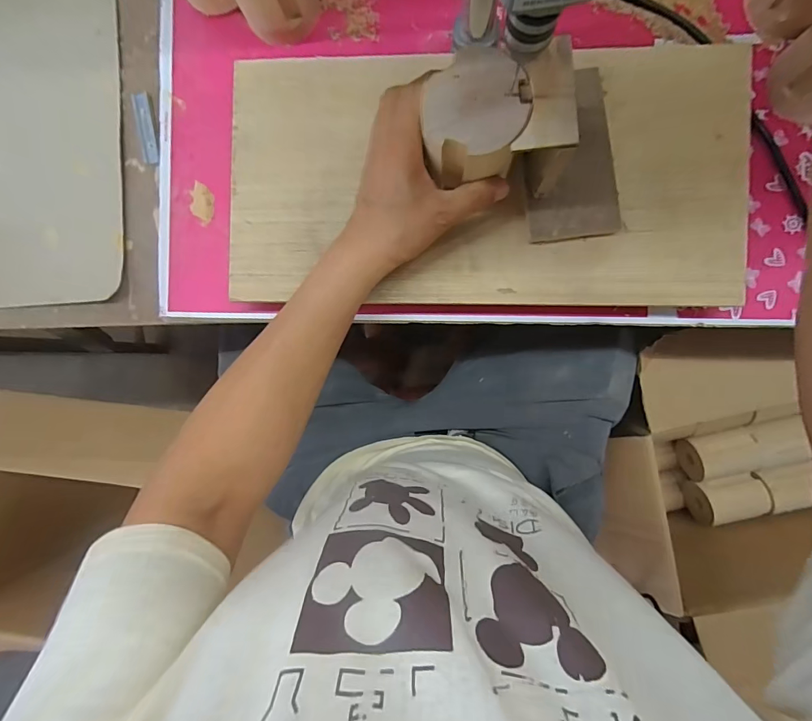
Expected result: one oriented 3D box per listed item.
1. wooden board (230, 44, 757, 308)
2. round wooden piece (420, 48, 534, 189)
[{"bbox_3d":[0.069,-0.174,0.395,0.490,0.016,0.238,0,92,4],"label":"wooden board"},{"bbox_3d":[0.052,-0.182,0.310,0.073,0.040,0.080,8,92,4],"label":"round wooden piece"}]

